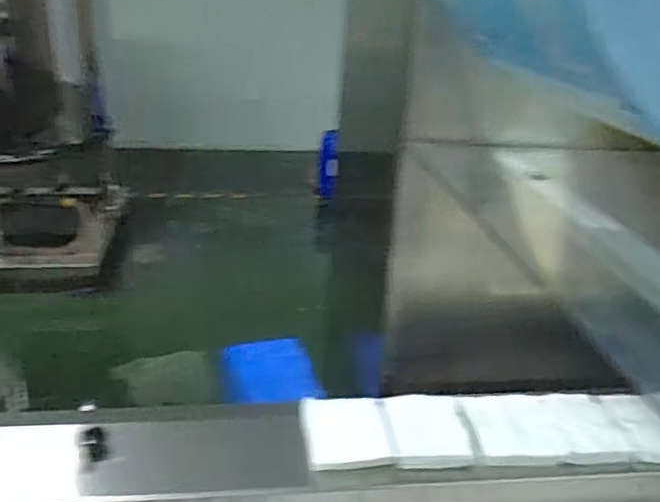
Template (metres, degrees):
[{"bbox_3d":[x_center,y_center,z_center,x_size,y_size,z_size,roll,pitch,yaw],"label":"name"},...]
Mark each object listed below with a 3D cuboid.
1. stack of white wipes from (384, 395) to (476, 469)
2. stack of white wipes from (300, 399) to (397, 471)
[{"bbox_3d":[0.091,0.168,0.611,0.071,0.018,0.088,2,23,-6],"label":"stack of white wipes"},{"bbox_3d":[0.016,0.167,0.598,0.079,0.017,0.084,0,24,-11],"label":"stack of white wipes"}]

